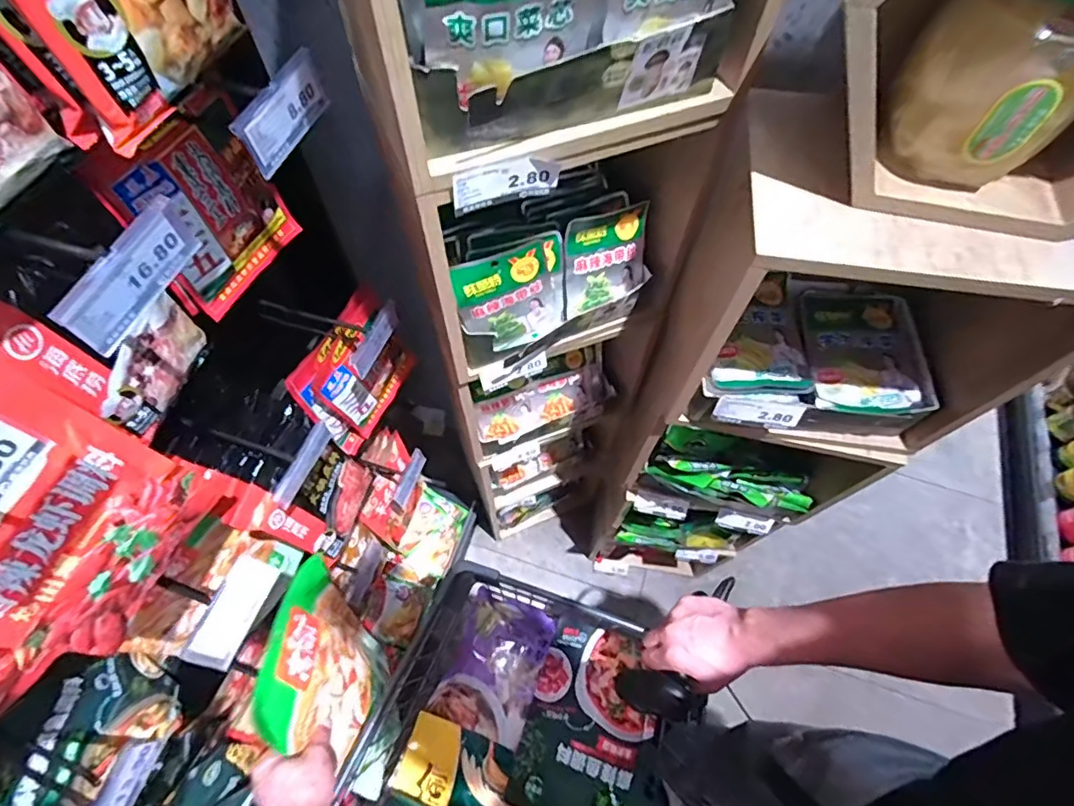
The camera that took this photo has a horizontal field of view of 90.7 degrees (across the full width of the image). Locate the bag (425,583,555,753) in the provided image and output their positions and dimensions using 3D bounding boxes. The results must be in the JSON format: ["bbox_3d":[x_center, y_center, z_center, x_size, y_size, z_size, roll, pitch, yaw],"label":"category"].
[{"bbox_3d":[-0.067,0.408,0.838,0.153,0.028,0.196,11,62,25],"label":"bag"}]

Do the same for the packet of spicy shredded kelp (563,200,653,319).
[{"bbox_3d":[0.085,-0.170,0.630,0.112,0.112,0.018,-19,38,-14],"label":"packet of spicy shredded kelp"}]

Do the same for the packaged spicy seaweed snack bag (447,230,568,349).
[{"bbox_3d":[-0.023,-0.118,0.598,0.129,0.130,0.040,-29,67,-14],"label":"packaged spicy seaweed snack bag"}]

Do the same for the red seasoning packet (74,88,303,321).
[{"bbox_3d":[-0.331,-0.202,0.547,0.036,0.199,0.152,29,66,14],"label":"red seasoning packet"}]

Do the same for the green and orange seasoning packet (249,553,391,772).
[{"bbox_3d":[-0.247,0.327,0.641,0.029,0.247,0.193,-17,32,8],"label":"green and orange seasoning packet"}]

